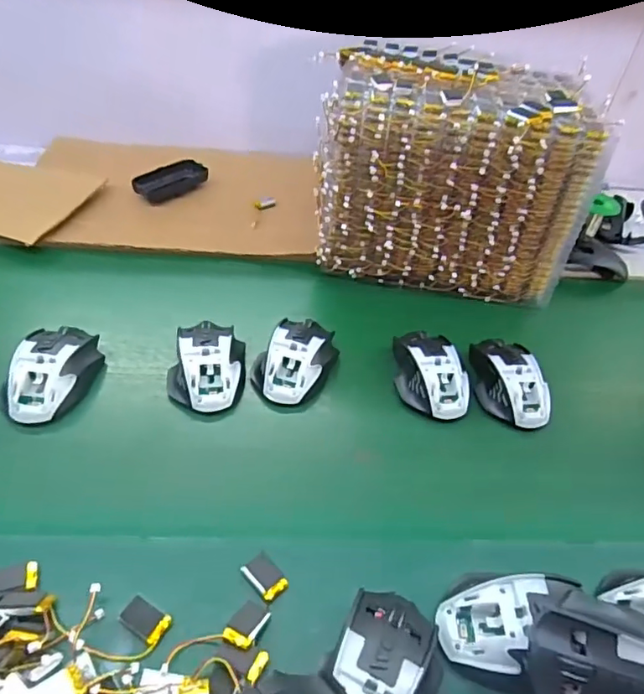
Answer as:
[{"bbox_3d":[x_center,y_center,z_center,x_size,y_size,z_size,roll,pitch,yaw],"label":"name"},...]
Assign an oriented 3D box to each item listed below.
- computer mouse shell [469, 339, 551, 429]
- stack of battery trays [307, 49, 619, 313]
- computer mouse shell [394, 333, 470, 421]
[{"bbox_3d":[0.198,0.033,0.571,0.062,0.038,0.109,1,42,-8],"label":"computer mouse shell"},{"bbox_3d":[0.167,-0.234,0.713,0.312,0.228,0.250,11,42,3],"label":"stack of battery trays"},{"bbox_3d":[0.115,0.027,0.566,0.069,0.038,0.098,2,42,-6],"label":"computer mouse shell"}]

